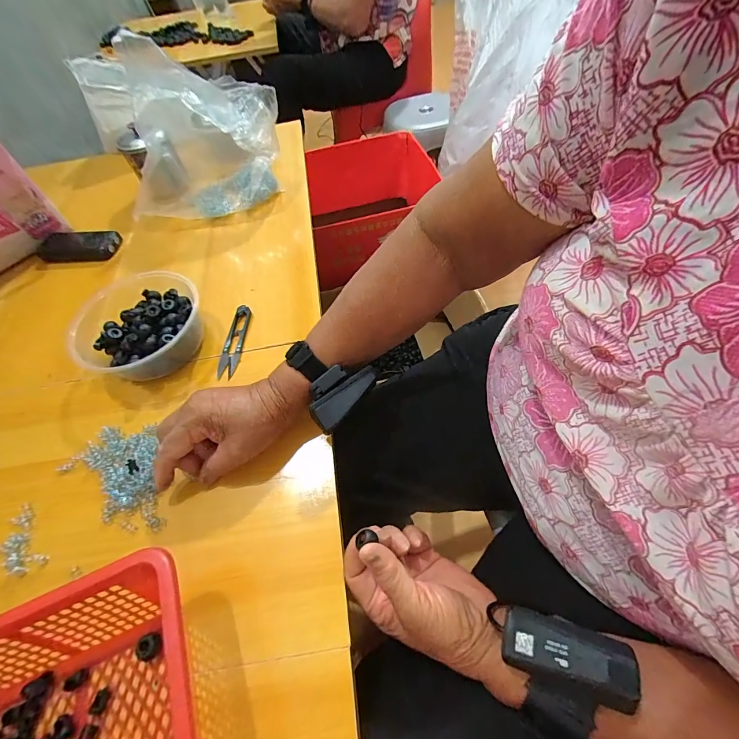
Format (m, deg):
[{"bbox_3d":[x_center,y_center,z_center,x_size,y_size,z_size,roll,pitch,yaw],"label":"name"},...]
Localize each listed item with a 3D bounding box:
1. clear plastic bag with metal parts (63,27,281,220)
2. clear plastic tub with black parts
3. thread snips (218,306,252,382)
[{"bbox_3d":[-0.265,-0.358,0.564,0.248,0.151,0.181,-9,56,2],"label":"clear plastic bag with metal parts"},{"bbox_3d":[-0.261,-0.050,0.414,0.133,0.070,0.144,-2,57,3],"label":"clear plastic tub with black parts"},{"bbox_3d":[-0.165,-0.036,0.432,0.022,0.012,0.101,-1,57,4],"label":"thread snips"}]

